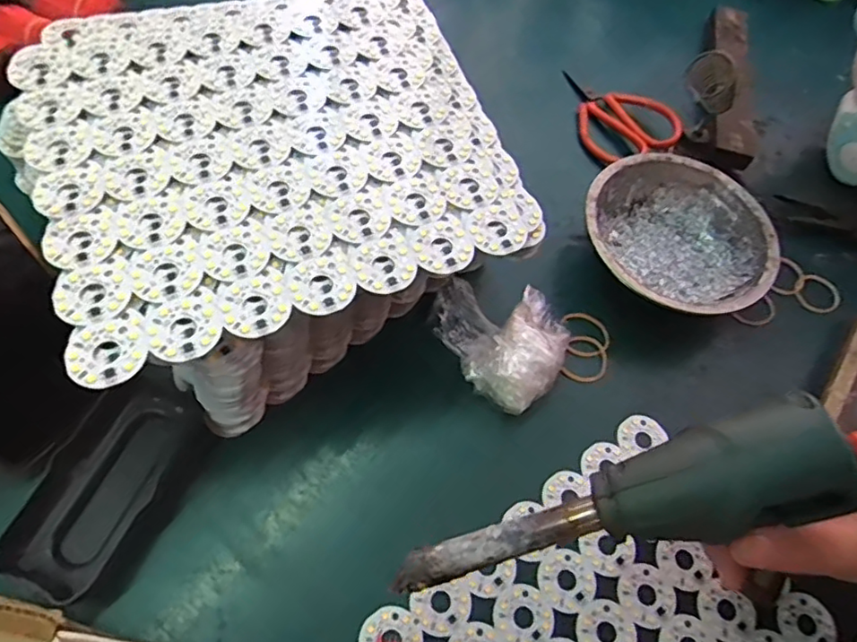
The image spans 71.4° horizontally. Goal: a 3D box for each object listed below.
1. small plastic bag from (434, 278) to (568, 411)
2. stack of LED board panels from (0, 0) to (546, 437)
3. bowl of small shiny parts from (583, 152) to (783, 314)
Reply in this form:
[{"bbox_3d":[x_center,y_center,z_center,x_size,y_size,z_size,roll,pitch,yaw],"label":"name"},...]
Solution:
[{"bbox_3d":[0.046,0.009,0.376,0.075,0.036,0.093,-31,67,-21],"label":"small plastic bag"},{"bbox_3d":[-0.084,-0.081,0.360,0.244,0.107,0.239,-20,66,-17],"label":"stack of LED board panels"},{"bbox_3d":[0.170,-0.056,0.412,0.124,0.044,0.122,3,61,-5],"label":"bowl of small shiny parts"}]

